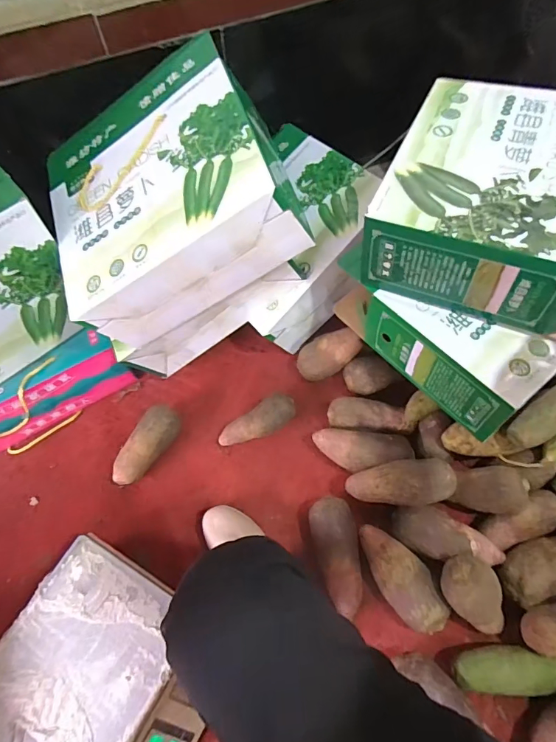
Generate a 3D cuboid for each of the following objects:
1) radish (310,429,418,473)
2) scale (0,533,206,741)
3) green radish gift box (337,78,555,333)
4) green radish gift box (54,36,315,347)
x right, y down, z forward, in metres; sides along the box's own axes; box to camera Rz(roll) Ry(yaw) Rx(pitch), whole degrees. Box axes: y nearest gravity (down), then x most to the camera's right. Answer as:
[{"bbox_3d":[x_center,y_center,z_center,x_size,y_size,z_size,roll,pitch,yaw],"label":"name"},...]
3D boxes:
[{"bbox_3d":[0.152,0.149,0.785,0.175,0.067,0.070,4,63,4],"label":"radish"},{"bbox_3d":[-0.267,0.464,0.616,0.314,0.111,0.331,26,66,15],"label":"scale"},{"bbox_3d":[0.349,-0.254,0.644,0.351,0.149,0.349,22,65,13],"label":"green radish gift box"},{"bbox_3d":[-0.175,-0.284,0.688,0.347,0.152,0.363,-25,72,18],"label":"green radish gift box"}]

